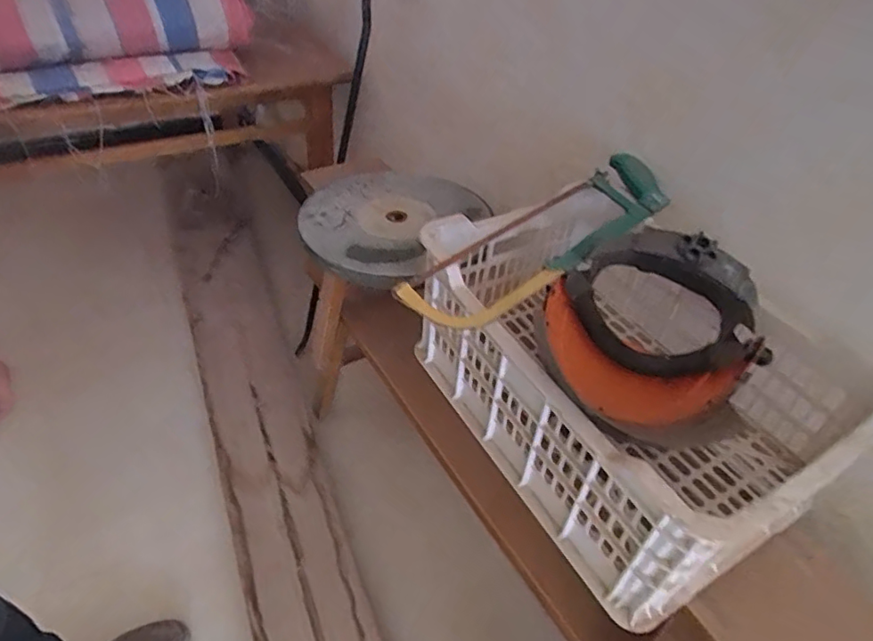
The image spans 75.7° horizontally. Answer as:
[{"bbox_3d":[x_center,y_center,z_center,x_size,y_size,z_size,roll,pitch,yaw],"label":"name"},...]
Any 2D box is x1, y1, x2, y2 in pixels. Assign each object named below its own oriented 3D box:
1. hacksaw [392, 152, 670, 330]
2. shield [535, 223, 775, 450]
[{"bbox_3d":[0.147,-0.108,0.698,0.451,0.048,0.139,-31,55,-34],"label":"hacksaw"},{"bbox_3d":[0.277,-0.003,0.665,0.170,0.236,0.242,-26,52,-30],"label":"shield"}]

